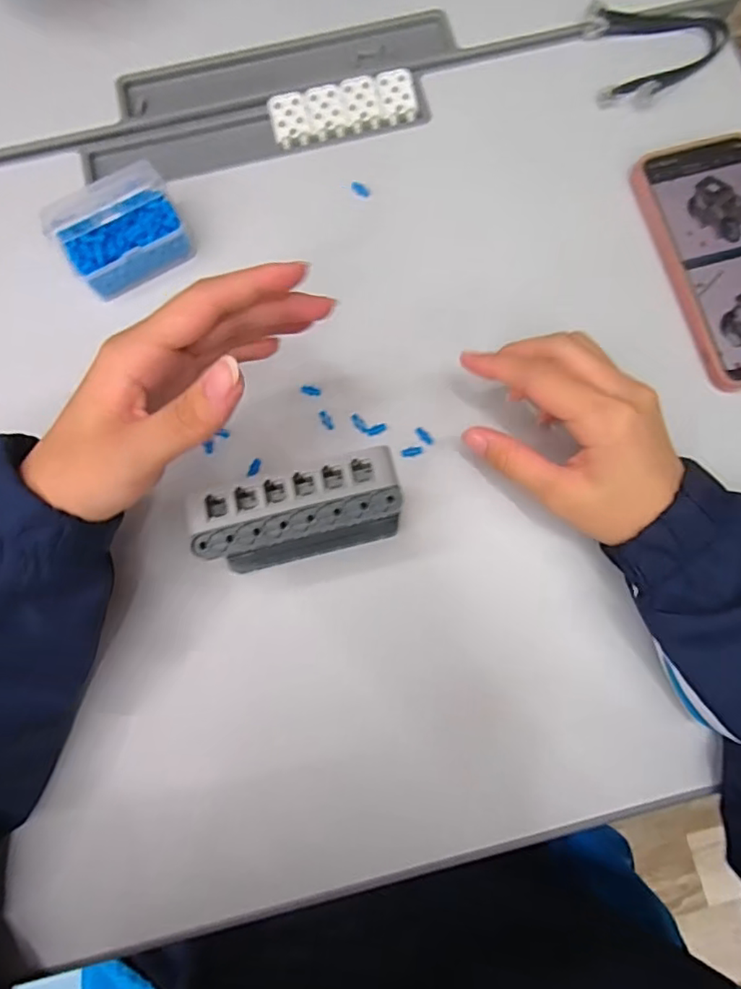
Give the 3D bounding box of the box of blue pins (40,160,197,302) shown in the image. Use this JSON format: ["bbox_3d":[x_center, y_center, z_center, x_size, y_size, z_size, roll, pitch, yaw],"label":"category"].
[{"bbox_3d":[-0.154,-0.162,0.357,0.072,0.044,0.043,-32,79,-5],"label":"box of blue pins"}]

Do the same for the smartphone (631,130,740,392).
[{"bbox_3d":[0.233,-0.151,0.362,0.087,0.011,0.165,-14,78,-2],"label":"smartphone"}]

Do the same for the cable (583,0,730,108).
[{"bbox_3d":[0.203,-0.308,0.395,0.098,0.015,0.076,-6,78,0],"label":"cable"}]

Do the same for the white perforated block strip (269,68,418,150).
[{"bbox_3d":[-0.018,-0.269,0.397,0.100,0.006,0.037,-14,78,-2],"label":"white perforated block strip"}]

